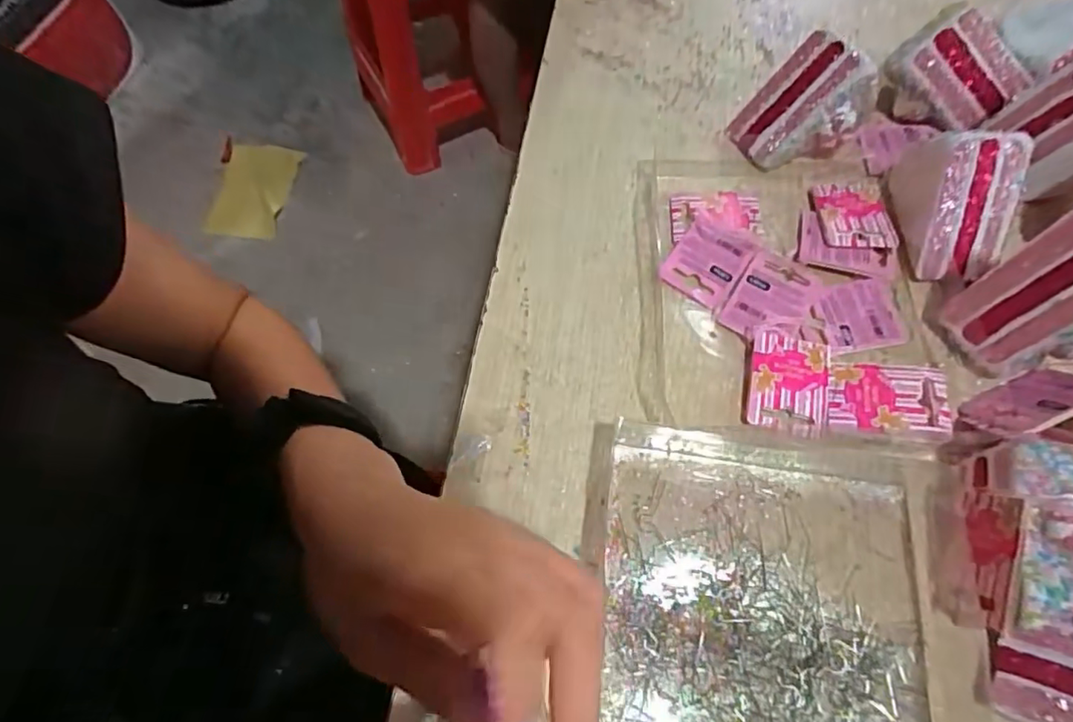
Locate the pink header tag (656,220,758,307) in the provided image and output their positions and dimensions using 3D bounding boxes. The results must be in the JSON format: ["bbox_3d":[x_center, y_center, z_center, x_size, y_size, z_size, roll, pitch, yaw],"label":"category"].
[{"bbox_3d":[0.110,-0.064,0.367,0.045,0.004,0.051,34,78,16],"label":"pink header tag"}]

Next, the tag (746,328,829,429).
[{"bbox_3d":[0.148,0.011,0.329,0.044,0.007,0.058,10,65,6],"label":"tag"}]

